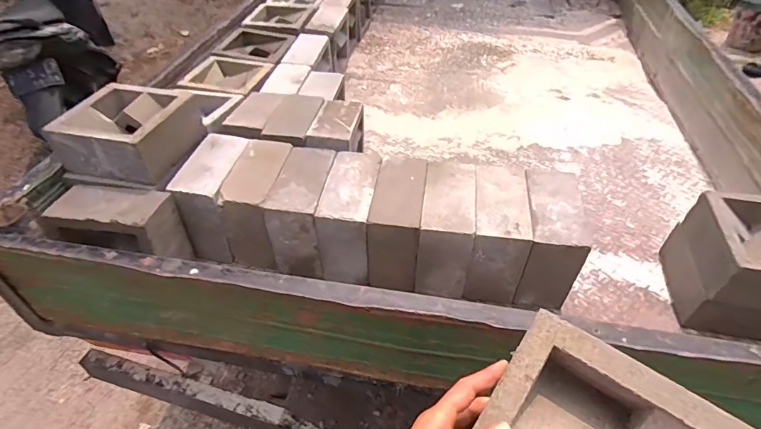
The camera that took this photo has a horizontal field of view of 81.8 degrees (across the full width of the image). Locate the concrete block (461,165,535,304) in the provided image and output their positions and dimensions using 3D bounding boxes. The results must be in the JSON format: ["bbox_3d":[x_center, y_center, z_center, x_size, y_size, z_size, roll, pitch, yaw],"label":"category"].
[{"bbox_3d":[0.237,0.032,0.913,0.107,0.179,0.223,7,47,7],"label":"concrete block"}]

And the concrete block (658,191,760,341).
[{"bbox_3d":[0.712,0.097,0.848,0.209,0.202,0.205,8,48,8],"label":"concrete block"}]

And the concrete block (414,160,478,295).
[{"bbox_3d":[0.134,0.023,0.922,0.102,0.185,0.208,7,47,7],"label":"concrete block"}]

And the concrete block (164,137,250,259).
[{"bbox_3d":[-0.352,-0.049,0.953,0.106,0.158,0.222,4,47,5],"label":"concrete block"}]

